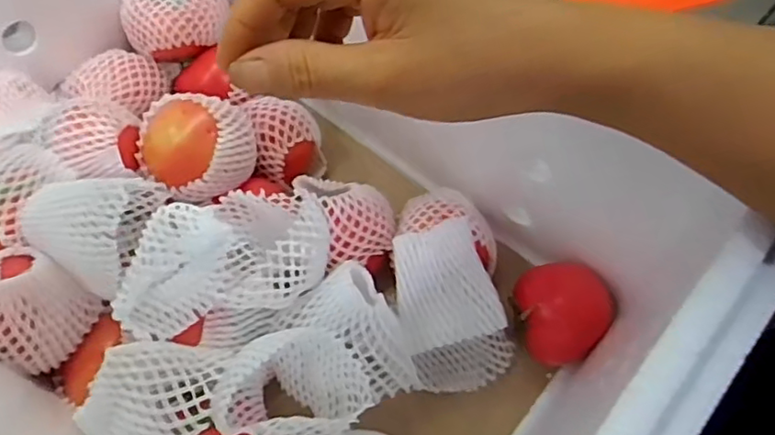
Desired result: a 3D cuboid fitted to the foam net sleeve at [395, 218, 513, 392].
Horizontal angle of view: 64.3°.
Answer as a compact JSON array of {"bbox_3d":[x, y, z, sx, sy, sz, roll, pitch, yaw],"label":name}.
[{"bbox_3d":[0.042,0.065,0.427,0.070,0.072,0.101,-23,71,-11],"label":"foam net sleeve"}]

